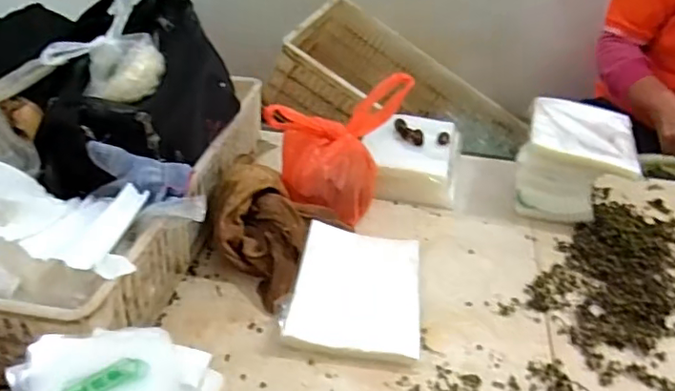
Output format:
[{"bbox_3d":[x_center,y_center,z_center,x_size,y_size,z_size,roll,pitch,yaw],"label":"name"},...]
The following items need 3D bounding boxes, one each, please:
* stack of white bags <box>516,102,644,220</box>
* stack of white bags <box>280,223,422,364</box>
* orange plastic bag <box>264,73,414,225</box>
[{"bbox_3d":[0.375,-0.056,0.914,0.152,0.119,0.199,13,34,15],"label":"stack of white bags"},{"bbox_3d":[0.022,0.117,0.705,0.156,0.034,0.191,6,33,3],"label":"stack of white bags"},{"bbox_3d":[-0.003,-0.075,0.861,0.155,0.174,0.182,21,37,25],"label":"orange plastic bag"}]

